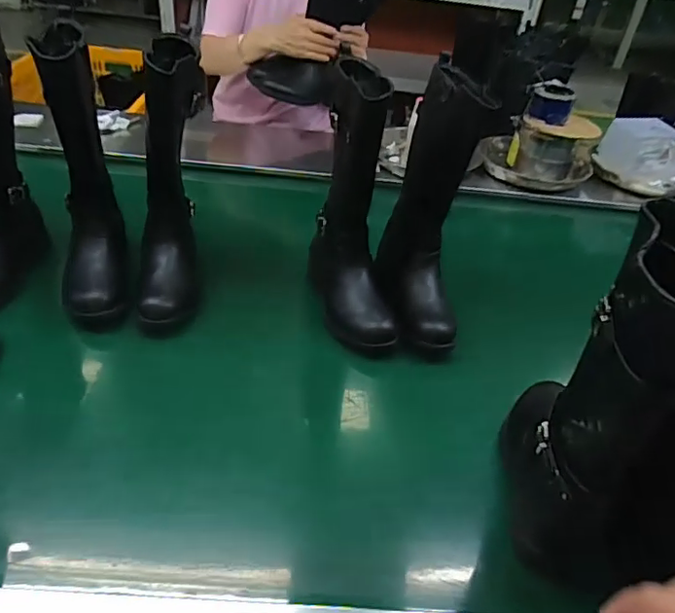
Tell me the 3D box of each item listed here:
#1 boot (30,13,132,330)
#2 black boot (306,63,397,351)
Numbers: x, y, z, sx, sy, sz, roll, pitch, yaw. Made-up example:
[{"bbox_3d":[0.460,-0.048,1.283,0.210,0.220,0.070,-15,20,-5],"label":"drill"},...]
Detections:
[{"bbox_3d":[-0.336,-0.159,0.706,0.086,0.317,0.231,-11,41,-22],"label":"boot"},{"bbox_3d":[0.032,-0.126,0.710,0.096,0.304,0.222,-1,39,-10],"label":"black boot"}]

